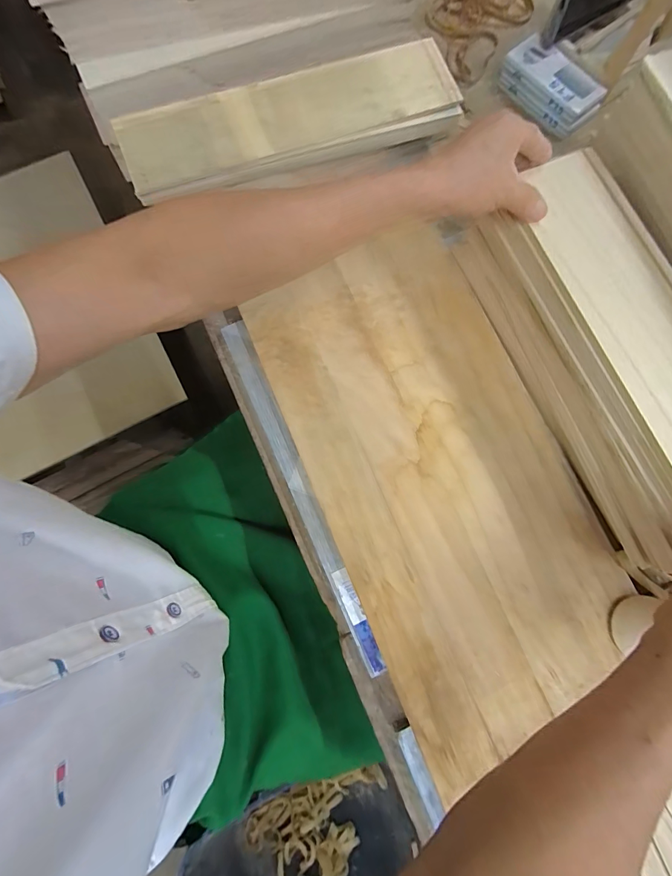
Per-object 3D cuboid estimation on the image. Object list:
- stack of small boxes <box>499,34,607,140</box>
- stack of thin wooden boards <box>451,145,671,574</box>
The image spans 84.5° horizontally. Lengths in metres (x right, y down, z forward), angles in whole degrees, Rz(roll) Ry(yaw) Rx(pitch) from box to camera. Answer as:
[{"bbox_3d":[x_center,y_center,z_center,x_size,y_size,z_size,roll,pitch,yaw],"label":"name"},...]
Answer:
[{"bbox_3d":[0.271,-0.449,0.475,0.061,0.033,0.129,-44,82,-9],"label":"stack of small boxes"},{"bbox_3d":[0.259,-0.082,0.353,0.106,0.105,0.375,-22,79,-6],"label":"stack of thin wooden boards"}]

